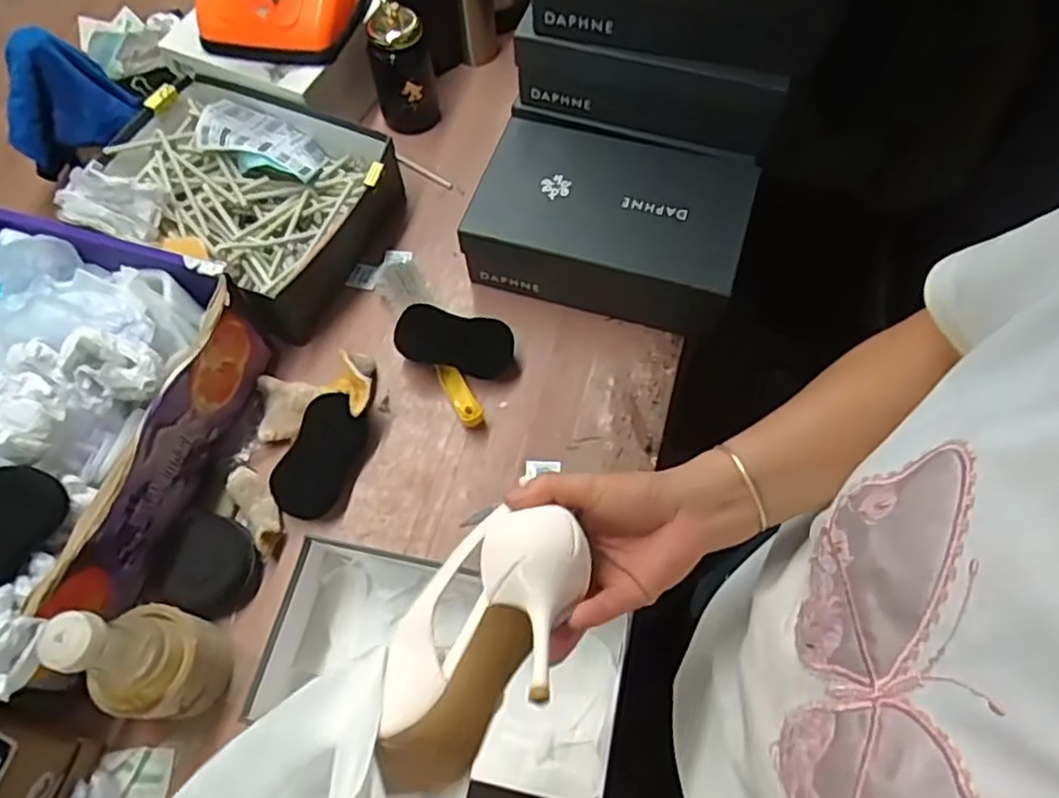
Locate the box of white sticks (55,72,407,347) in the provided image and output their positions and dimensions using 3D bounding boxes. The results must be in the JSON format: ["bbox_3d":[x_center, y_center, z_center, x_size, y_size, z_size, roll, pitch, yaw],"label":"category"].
[{"bbox_3d":[-0.346,-0.237,0.831,0.323,0.112,0.277,20,66,10],"label":"box of white sticks"}]

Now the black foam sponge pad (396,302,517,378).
[{"bbox_3d":[-0.082,-0.065,0.773,0.129,0.066,0.018,14,20,-7],"label":"black foam sponge pad"}]

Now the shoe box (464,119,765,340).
[{"bbox_3d":[0.093,-0.204,0.807,0.288,0.111,0.188,15,65,8],"label":"shoe box"}]

